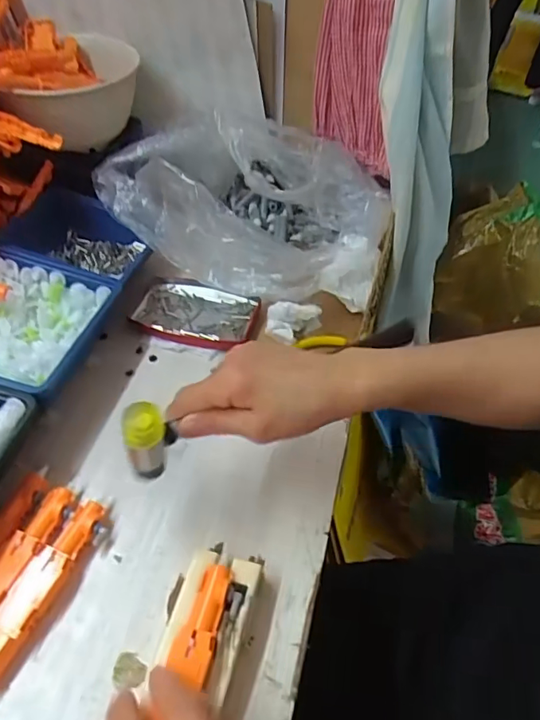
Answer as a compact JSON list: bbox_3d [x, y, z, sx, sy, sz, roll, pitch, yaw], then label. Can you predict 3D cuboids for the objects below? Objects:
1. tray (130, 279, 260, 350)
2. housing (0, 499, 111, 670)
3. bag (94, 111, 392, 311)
[{"bbox_3d":[-0.077,-0.046,0.522,0.121,0.013,0.080,12,47,9],"label":"tray"},{"bbox_3d":[-0.149,0.148,0.339,0.028,0.020,0.120,20,49,16],"label":"housing"},{"bbox_3d":[-0.033,-0.163,0.554,0.302,0.115,0.209,9,47,6],"label":"bag"}]

